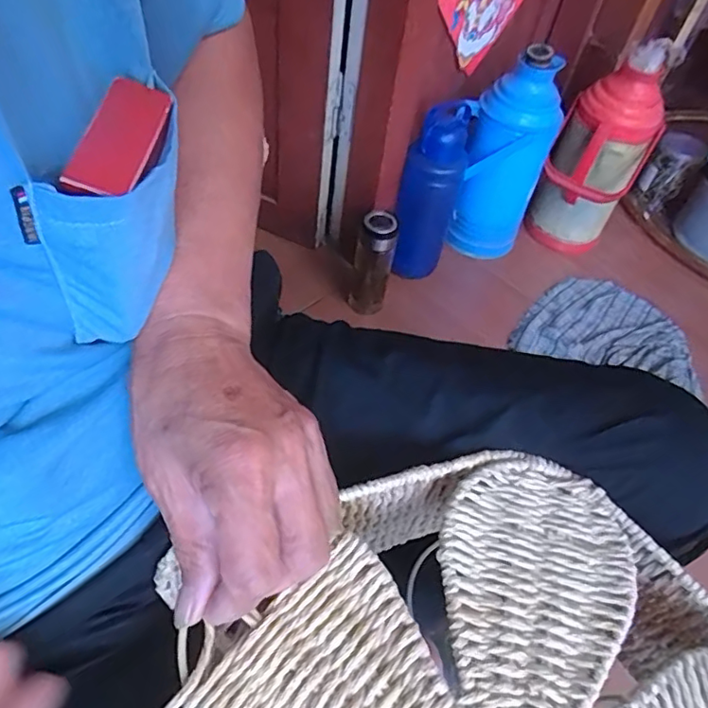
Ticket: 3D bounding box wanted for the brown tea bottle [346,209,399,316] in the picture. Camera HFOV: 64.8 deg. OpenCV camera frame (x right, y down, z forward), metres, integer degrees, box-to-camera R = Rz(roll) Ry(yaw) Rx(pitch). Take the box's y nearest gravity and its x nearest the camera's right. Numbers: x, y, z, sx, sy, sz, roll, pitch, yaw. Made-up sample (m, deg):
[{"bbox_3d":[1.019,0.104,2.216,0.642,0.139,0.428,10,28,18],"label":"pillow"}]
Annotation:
[{"bbox_3d":[0.033,-0.166,0.970,0.069,0.179,0.067,12,53,3],"label":"brown tea bottle"}]

